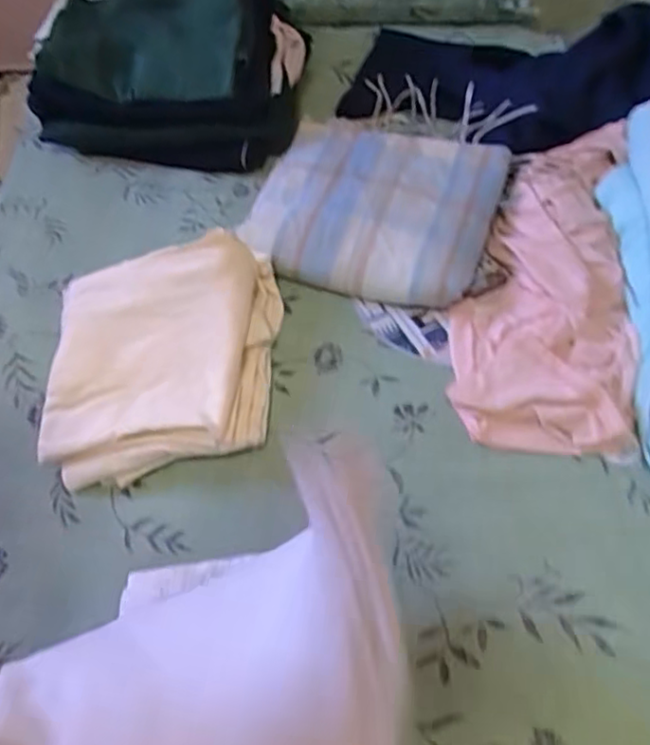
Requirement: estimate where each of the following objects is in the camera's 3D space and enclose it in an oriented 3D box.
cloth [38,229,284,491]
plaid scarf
[{"bbox_3d":[-0.167,-0.018,0.663,0.223,0.082,0.238,0,58,4],"label":"cloth"},{"bbox_3d":[0.077,-0.235,0.808,0.275,0.063,0.336,19,61,15],"label":"plaid scarf"}]

